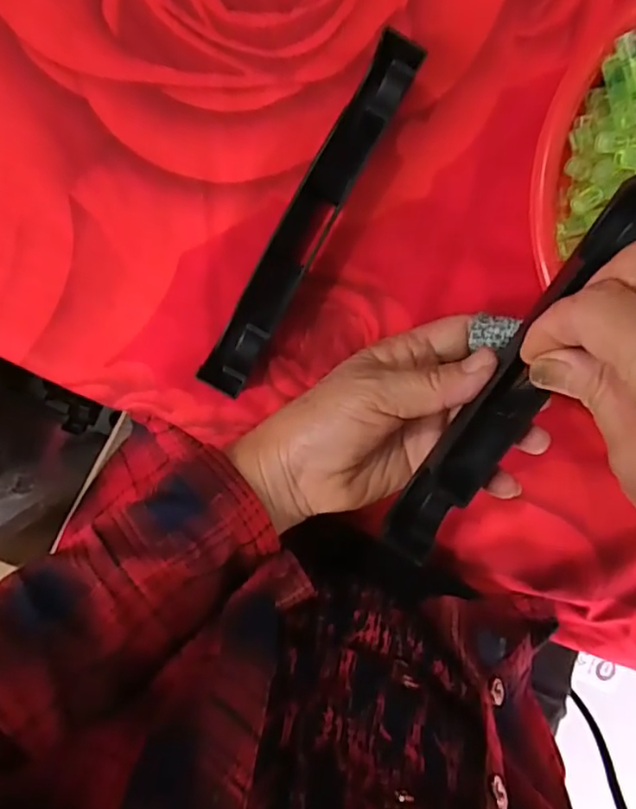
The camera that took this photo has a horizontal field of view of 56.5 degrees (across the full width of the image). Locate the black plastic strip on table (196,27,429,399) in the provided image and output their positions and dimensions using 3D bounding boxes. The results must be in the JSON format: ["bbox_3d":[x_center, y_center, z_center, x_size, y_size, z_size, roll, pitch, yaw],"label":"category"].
[{"bbox_3d":[-0.005,-0.095,0.312,0.023,0.034,0.192,29,95,-5],"label":"black plastic strip on table"}]

